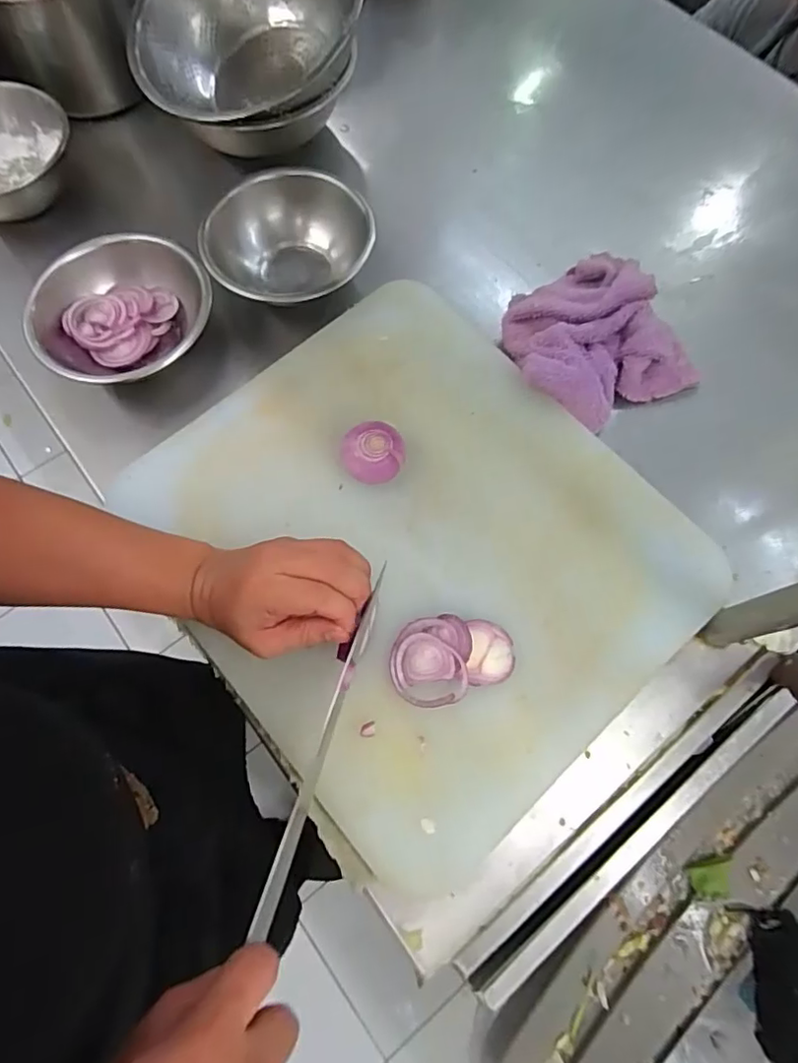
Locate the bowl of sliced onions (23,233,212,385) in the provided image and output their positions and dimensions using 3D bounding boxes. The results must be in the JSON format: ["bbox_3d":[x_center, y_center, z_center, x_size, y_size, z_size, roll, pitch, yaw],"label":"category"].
[{"bbox_3d":[-0.234,-0.187,0.493,0.132,0.057,0.150,12,71,4],"label":"bowl of sliced onions"}]

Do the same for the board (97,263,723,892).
[{"bbox_3d":[0.017,0.004,0.433,0.352,0.038,0.393,-40,75,-13],"label":"board"}]

